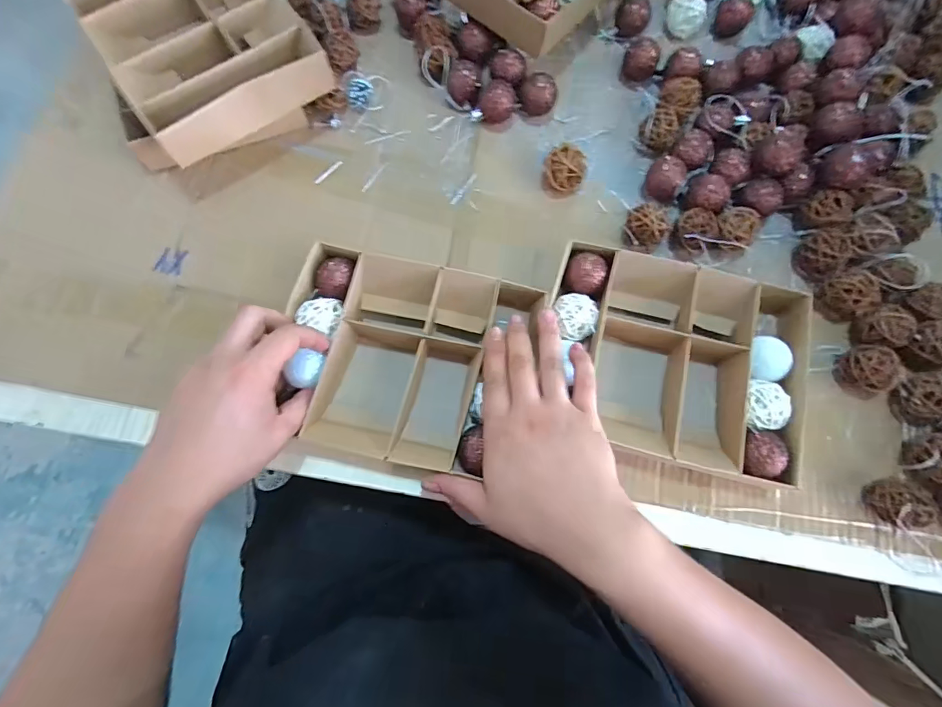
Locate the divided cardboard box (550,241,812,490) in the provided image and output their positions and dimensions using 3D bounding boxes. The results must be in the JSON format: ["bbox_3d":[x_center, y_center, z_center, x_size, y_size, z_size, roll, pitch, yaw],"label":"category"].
[{"bbox_3d":[0.166,0.002,0.392,0.205,0.051,0.167,16,76,4],"label":"divided cardboard box"}]

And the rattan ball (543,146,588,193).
[{"bbox_3d":[0.089,-0.175,0.437,0.037,0.034,0.030,-12,76,-3],"label":"rattan ball"}]

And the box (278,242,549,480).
[{"bbox_3d":[-0.058,0.006,0.397,0.196,0.058,0.164,14,76,4],"label":"box"}]

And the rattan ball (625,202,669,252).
[{"bbox_3d":[0.163,-0.116,0.428,0.037,0.042,0.034,0,76,0],"label":"rattan ball"}]

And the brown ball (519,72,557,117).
[{"bbox_3d":[0.067,-0.260,0.465,0.036,0.031,0.034,0,76,0],"label":"brown ball"}]

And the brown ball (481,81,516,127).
[{"bbox_3d":[0.026,-0.247,0.459,0.033,0.030,0.040,12,76,3],"label":"brown ball"}]

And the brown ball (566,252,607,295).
[{"bbox_3d":[0.100,-0.068,0.409,0.031,0.036,0.035,18,76,5],"label":"brown ball"}]

